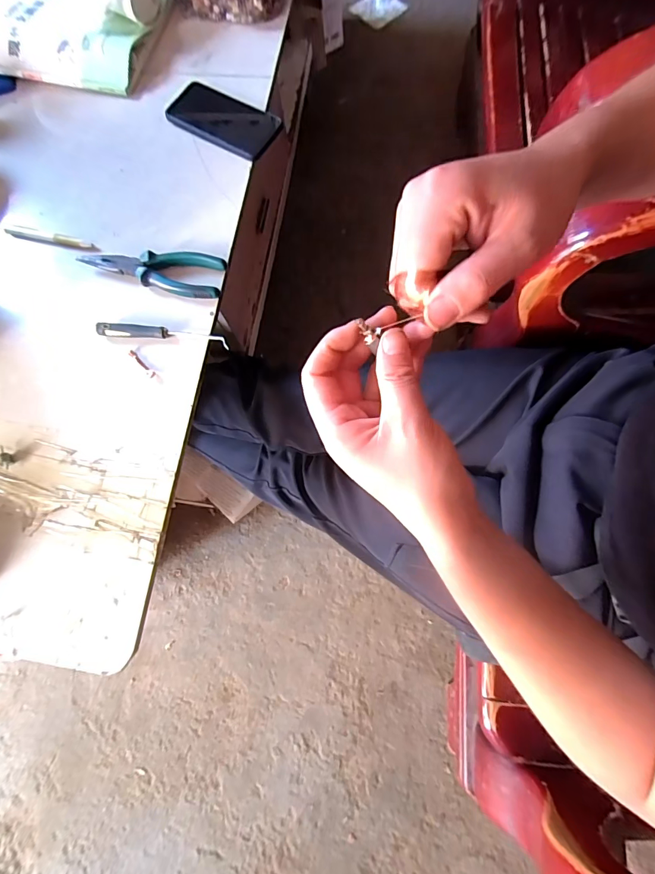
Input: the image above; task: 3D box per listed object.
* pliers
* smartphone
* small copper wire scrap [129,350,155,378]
[{"bbox_3d":[-0.216,-0.208,0.506,0.174,0.018,0.053,11,77,6],"label":"pliers"},{"bbox_3d":[-0.141,-0.438,0.566,0.149,0.011,0.080,28,81,9],"label":"smartphone"},{"bbox_3d":[-0.219,-0.086,0.484,0.047,0.007,0.008,44,82,12],"label":"small copper wire scrap"}]

